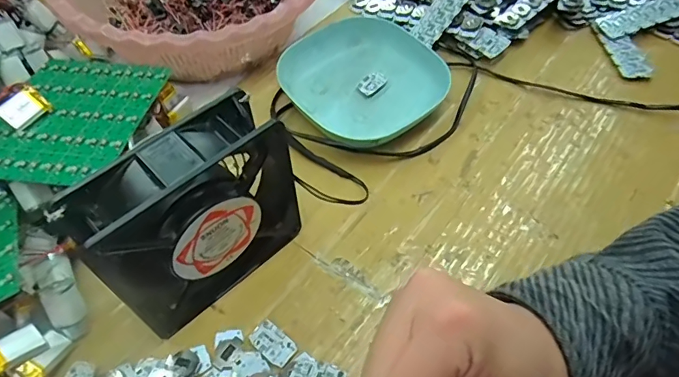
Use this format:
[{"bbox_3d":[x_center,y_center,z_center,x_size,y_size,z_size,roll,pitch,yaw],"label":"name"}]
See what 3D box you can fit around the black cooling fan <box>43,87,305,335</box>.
[{"bbox_3d":[-0.083,0.018,0.278,0.123,0.121,0.038,-36,61,-24],"label":"black cooling fan"}]

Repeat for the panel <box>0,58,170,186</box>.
[{"bbox_3d":[-0.195,-0.054,0.337,0.103,0.004,0.126,6,50,5],"label":"panel"}]

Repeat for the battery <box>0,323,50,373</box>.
[{"bbox_3d":[-0.190,0.093,0.271,0.019,0.004,0.031,50,30,10],"label":"battery"}]

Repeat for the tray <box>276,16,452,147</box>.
[{"bbox_3d":[0.017,-0.099,0.419,0.130,0.027,0.144,-33,60,-22],"label":"tray"}]

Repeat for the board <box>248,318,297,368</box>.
[{"bbox_3d":[-0.042,0.099,0.293,0.029,0.005,0.018,33,60,22],"label":"board"}]

